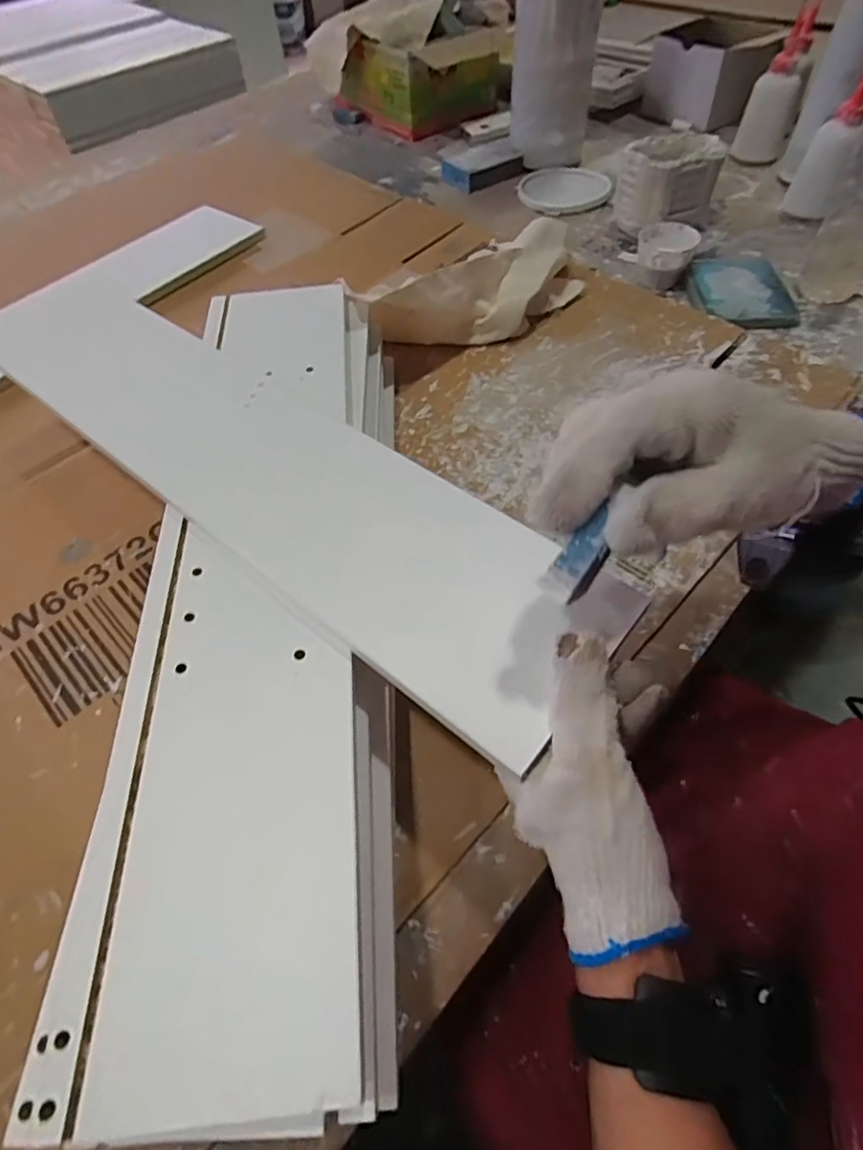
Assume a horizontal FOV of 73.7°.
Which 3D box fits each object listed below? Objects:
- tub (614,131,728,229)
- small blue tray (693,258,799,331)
[{"bbox_3d":[0.293,-0.486,0.710,0.114,0.072,0.093,-37,61,-21],"label":"tub"},{"bbox_3d":[0.347,-0.325,0.649,0.107,0.023,0.156,4,55,5],"label":"small blue tray"}]

